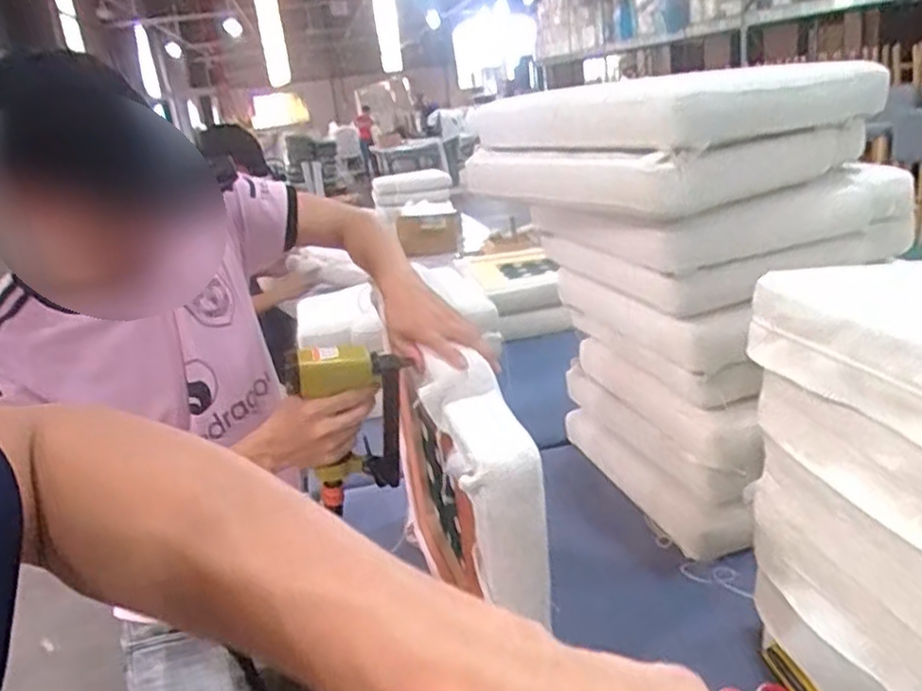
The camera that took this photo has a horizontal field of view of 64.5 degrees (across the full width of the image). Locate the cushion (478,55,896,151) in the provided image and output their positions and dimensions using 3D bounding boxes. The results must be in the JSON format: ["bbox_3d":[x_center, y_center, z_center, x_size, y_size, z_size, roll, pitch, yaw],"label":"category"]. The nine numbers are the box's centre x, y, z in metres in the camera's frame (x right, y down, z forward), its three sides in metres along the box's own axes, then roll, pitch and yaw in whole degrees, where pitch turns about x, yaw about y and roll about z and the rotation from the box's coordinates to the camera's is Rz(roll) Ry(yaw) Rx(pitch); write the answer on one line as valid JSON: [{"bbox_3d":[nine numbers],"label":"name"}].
[{"bbox_3d":[0.305,-0.362,1.121,0.423,0.086,0.423,-17,22,-27],"label":"cushion"}]

